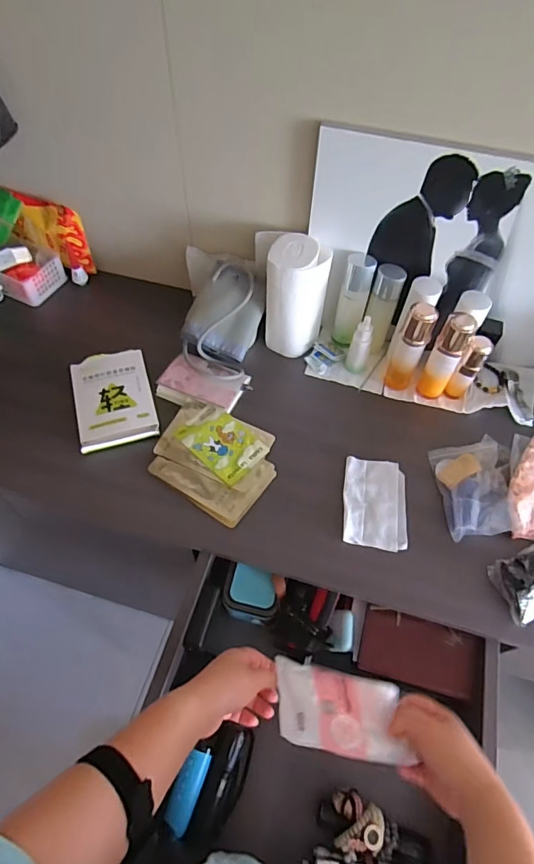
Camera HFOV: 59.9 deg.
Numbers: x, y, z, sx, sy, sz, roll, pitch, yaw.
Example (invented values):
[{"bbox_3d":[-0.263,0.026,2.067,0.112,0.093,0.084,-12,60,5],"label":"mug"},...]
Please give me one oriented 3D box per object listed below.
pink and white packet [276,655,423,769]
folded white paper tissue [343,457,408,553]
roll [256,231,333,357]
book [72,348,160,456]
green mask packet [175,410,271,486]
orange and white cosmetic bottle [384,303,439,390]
[{"bbox_3d":[0.080,0.298,0.506,0.135,0.014,0.102,13,18,-1],"label":"pink and white packet"},{"bbox_3d":[0.159,0.103,0.680,0.091,0.007,0.136,8,57,4],"label":"folded white paper tissue"},{"bbox_3d":[0.044,-0.236,0.787,0.104,0.181,0.114,1,57,-1],"label":"roll"},{"bbox_3d":[-0.249,-0.058,0.753,0.118,0.018,0.175,-14,58,-10],"label":"book"},{"bbox_3d":[-0.068,0.016,0.721,0.121,0.005,0.095,41,60,17],"label":"green mask packet"},{"bbox_3d":[0.226,-0.130,0.734,0.047,0.156,0.037,24,60,14],"label":"orange and white cosmetic bottle"}]

